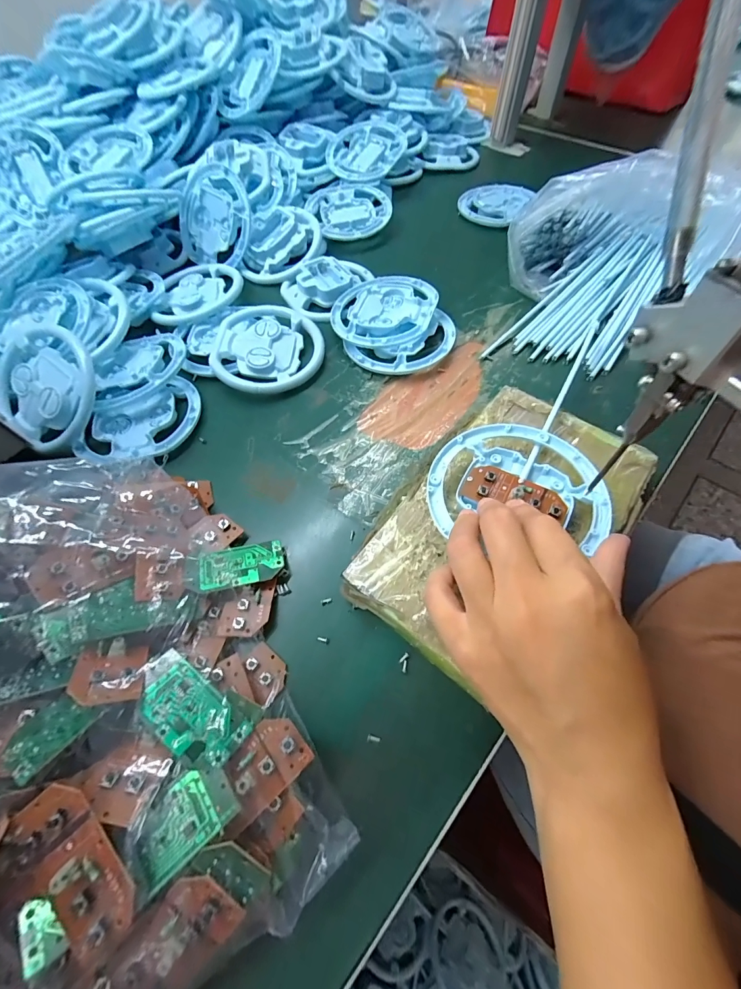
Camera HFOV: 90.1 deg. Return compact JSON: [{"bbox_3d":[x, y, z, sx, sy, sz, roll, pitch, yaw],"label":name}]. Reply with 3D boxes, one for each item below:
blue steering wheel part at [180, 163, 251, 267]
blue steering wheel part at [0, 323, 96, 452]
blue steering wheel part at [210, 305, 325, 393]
[{"bbox_3d":[-0.176,-0.309,0.414,0.101,0.092,0.012,26,27,16],"label":"blue steering wheel part"},{"bbox_3d":[-0.272,-0.095,0.308,0.105,0.016,0.089,34,96,10],"label":"blue steering wheel part"},{"bbox_3d":[-0.096,-0.136,0.348,0.096,0.019,0.102,-1,61,1],"label":"blue steering wheel part"}]

